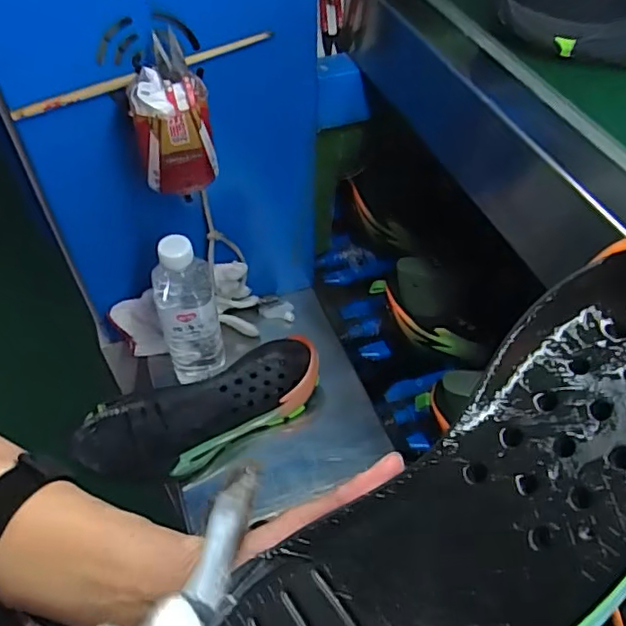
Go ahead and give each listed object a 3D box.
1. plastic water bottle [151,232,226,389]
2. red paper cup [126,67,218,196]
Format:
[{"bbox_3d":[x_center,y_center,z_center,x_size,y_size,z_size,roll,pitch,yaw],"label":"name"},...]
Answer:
[{"bbox_3d":[-0.133,0.005,0.621,0.062,0.193,0.054,-13,52,-12],"label":"plastic water bottle"},{"bbox_3d":[-0.121,-0.159,0.511,0.064,0.092,0.056,-7,51,-8],"label":"red paper cup"}]

